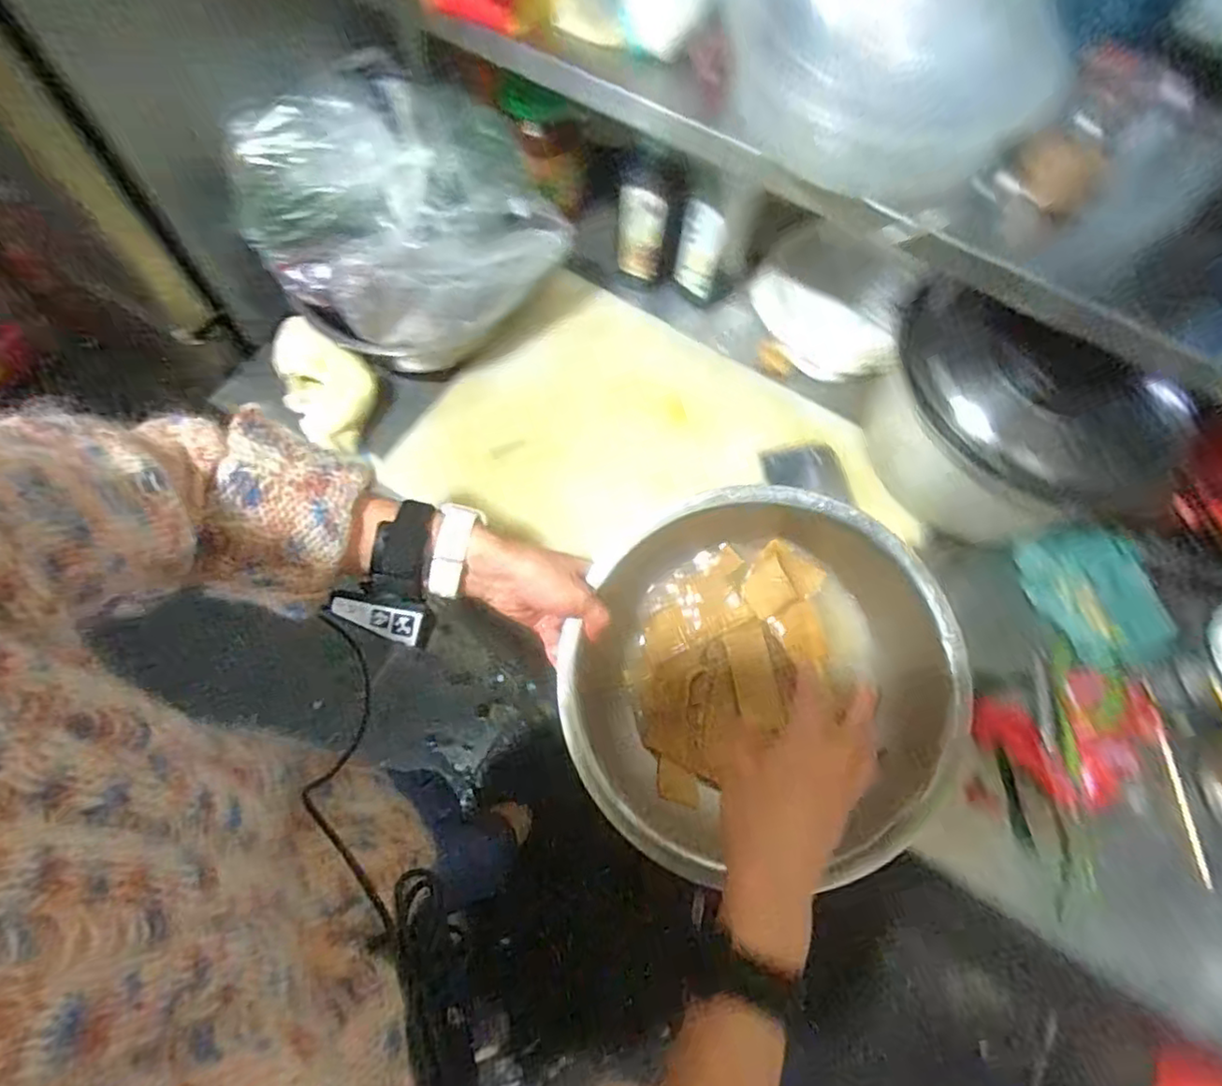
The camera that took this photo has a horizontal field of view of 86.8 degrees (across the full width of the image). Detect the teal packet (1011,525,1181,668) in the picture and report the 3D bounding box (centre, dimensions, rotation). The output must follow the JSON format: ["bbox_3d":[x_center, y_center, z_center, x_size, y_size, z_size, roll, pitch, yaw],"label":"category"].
[{"bbox_3d":[0.546,0.061,0.732,0.126,0.034,0.154,-15,69,-8],"label":"teal packet"}]

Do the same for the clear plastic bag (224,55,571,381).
[{"bbox_3d":[-0.217,-0.369,0.746,0.315,0.202,0.255,-41,74,-17],"label":"clear plastic bag"}]

